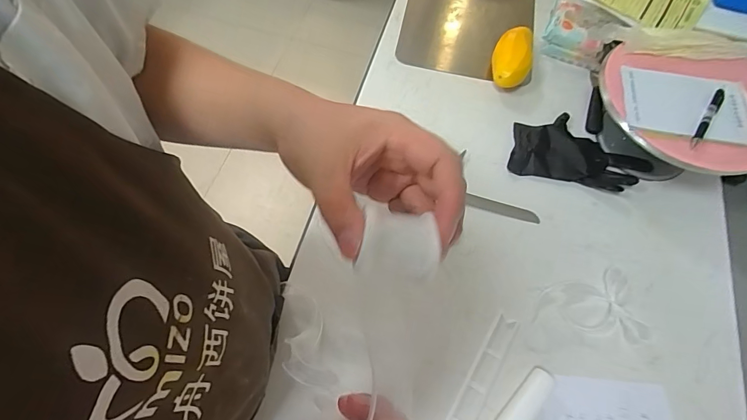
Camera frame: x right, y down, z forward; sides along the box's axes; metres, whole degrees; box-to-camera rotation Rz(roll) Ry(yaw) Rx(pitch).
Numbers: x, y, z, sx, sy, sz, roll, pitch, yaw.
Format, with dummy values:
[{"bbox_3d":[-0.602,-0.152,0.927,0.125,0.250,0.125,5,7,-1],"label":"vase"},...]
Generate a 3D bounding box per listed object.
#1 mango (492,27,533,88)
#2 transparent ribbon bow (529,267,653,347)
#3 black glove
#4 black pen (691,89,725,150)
[{"bbox_3d":[0.284,-0.312,0.796,0.078,0.060,0.171,21,67,6],"label":"mango"},{"bbox_3d":[0.340,0.159,0.611,0.166,0.027,0.110,-8,66,-5],"label":"transparent ribbon bow"},{"bbox_3d":[0.385,-0.109,0.730,0.241,0.029,0.145,15,66,5],"label":"black glove"},{"bbox_3d":[0.517,-0.141,0.601,0.016,0.015,0.119,33,69,11],"label":"black pen"}]

